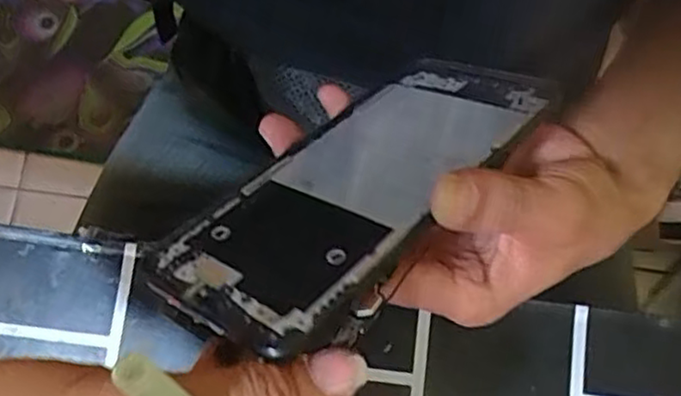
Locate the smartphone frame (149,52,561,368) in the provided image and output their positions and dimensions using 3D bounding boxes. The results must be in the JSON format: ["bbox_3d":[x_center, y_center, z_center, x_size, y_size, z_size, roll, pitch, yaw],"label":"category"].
[{"bbox_3d":[0.008,-0.007,0.248,0.070,0.007,0.155,21,48,39],"label":"smartphone frame"}]

